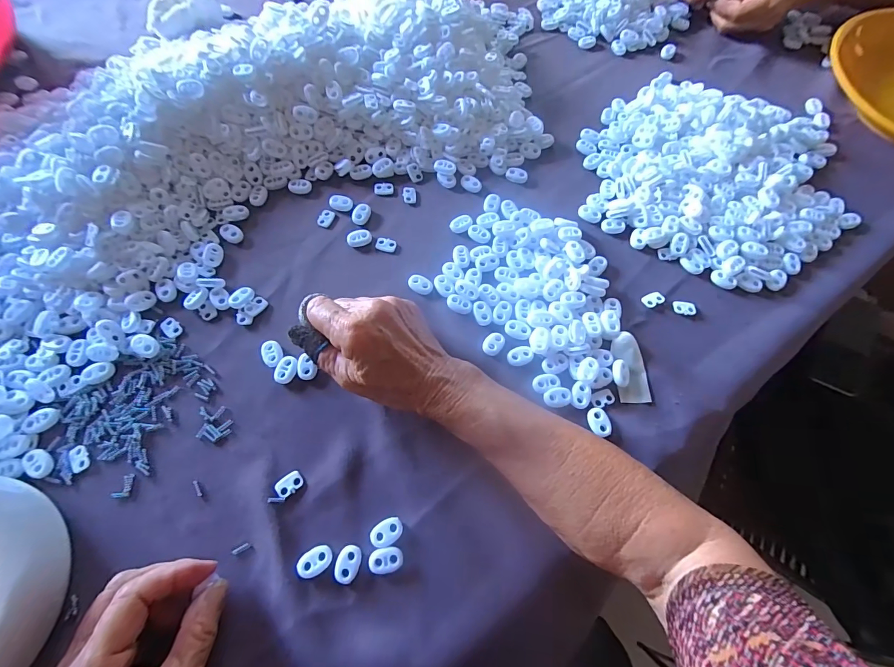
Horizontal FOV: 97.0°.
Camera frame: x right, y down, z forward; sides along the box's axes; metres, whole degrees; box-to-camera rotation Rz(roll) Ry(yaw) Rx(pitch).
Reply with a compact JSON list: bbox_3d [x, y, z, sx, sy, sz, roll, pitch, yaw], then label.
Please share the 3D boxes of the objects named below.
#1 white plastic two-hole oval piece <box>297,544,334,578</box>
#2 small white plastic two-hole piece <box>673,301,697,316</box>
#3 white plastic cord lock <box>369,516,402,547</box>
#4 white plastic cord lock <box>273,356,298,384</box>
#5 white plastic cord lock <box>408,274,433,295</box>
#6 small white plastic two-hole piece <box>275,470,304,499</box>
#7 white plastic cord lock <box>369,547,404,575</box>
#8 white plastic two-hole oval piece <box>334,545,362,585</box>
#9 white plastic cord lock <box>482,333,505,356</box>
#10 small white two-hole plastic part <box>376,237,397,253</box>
[{"bbox_3d":[-0.088,0.152,0.264,0.023,0.004,0.016,-26,72,-12],"label":"white plastic two-hole oval piece"},{"bbox_3d":[0.212,-0.024,0.351,0.019,0.004,0.013,13,69,2],"label":"small white plastic two-hole piece"},{"bbox_3d":[-0.042,0.138,0.275,0.023,0.004,0.015,-32,74,-14],"label":"white plastic cord lock"},{"bbox_3d":[-0.128,0.029,0.315,0.015,0.004,0.022,17,69,4],"label":"white plastic cord lock"},{"bbox_3d":[-0.023,-0.043,0.349,0.022,0.004,0.016,32,71,10],"label":"white plastic cord lock"},{"bbox_3d":[-0.113,0.108,0.284,0.019,0.004,0.013,-40,76,-16],"label":"small white plastic two-hole piece"},{"bbox_3d":[-0.041,0.153,0.267,0.022,0.004,0.015,-6,69,-5],"label":"white plastic cord lock"},{"bbox_3d":[-0.067,0.154,0.265,0.015,0.004,0.022,14,69,3],"label":"white plastic two-hole oval piece"},{"bbox_3d":[0.039,0.008,0.328,0.015,0.004,0.022,35,71,10],"label":"white plastic cord lock"},{"bbox_3d":[-0.057,-0.082,0.367,0.019,0.004,0.014,12,69,2],"label":"small white two-hole plastic part"}]

